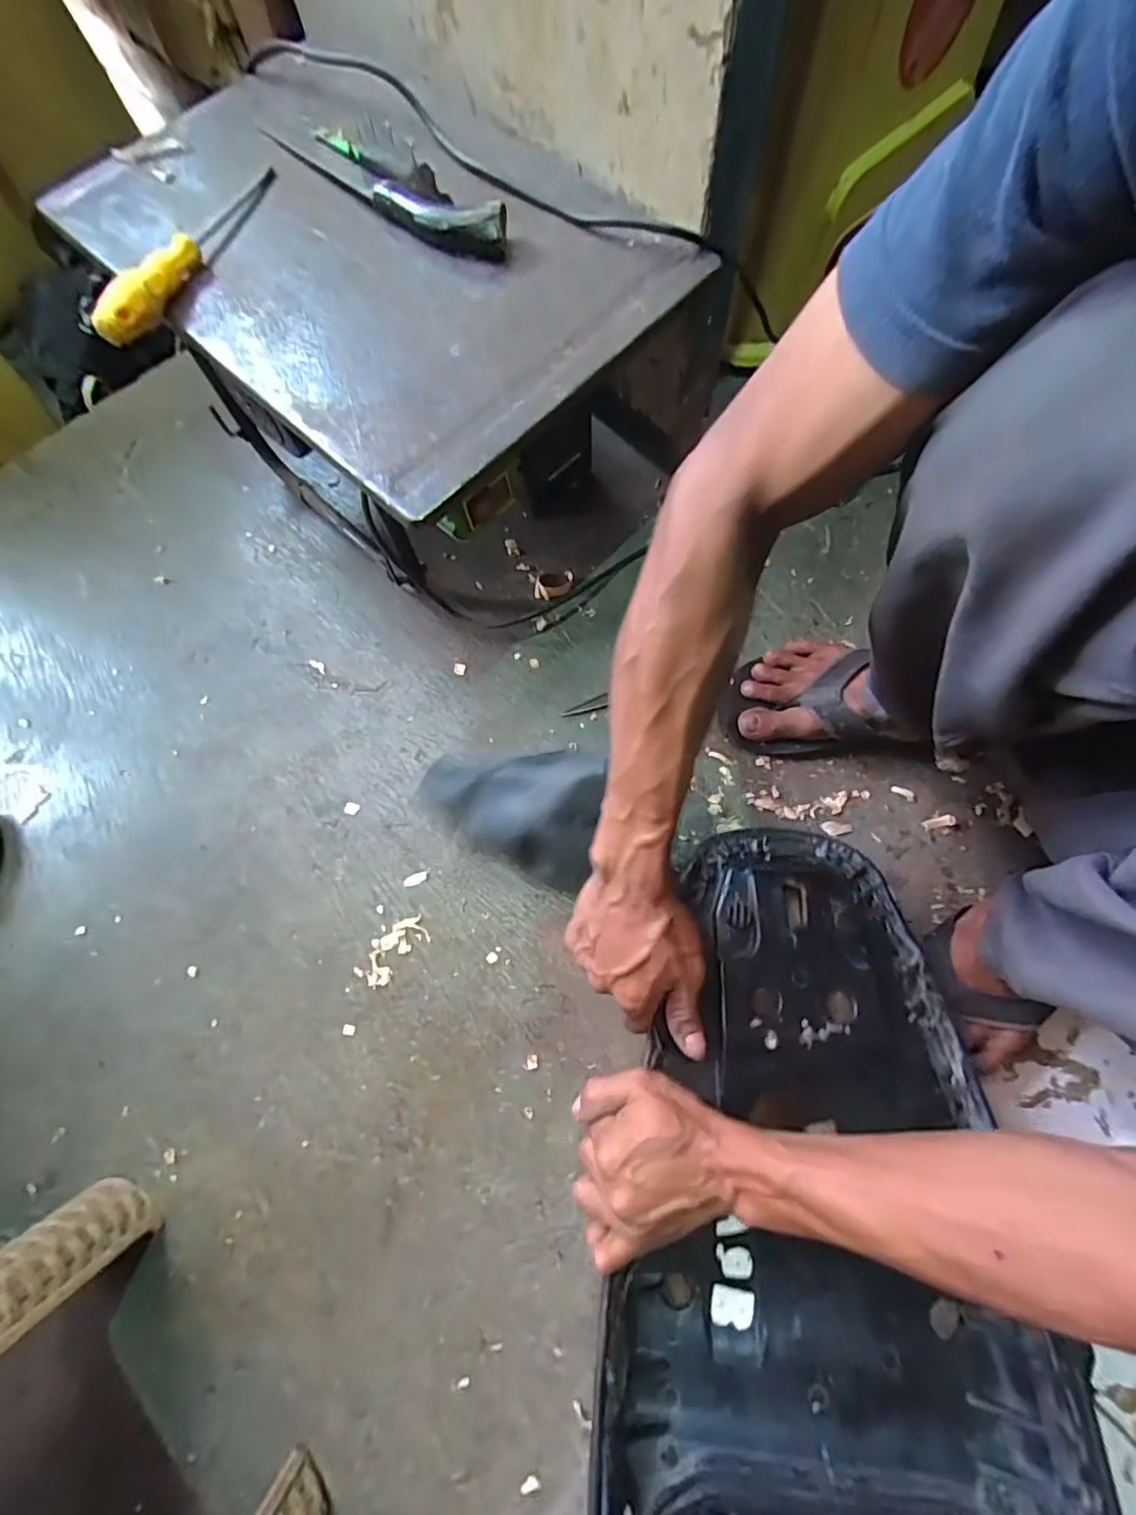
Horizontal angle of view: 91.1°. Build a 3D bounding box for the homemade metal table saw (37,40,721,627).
[{"bbox_3d":[-0.134,-0.408,0.569,0.477,0.260,0.382,42,79,12],"label":"homemade metal table saw"}]

